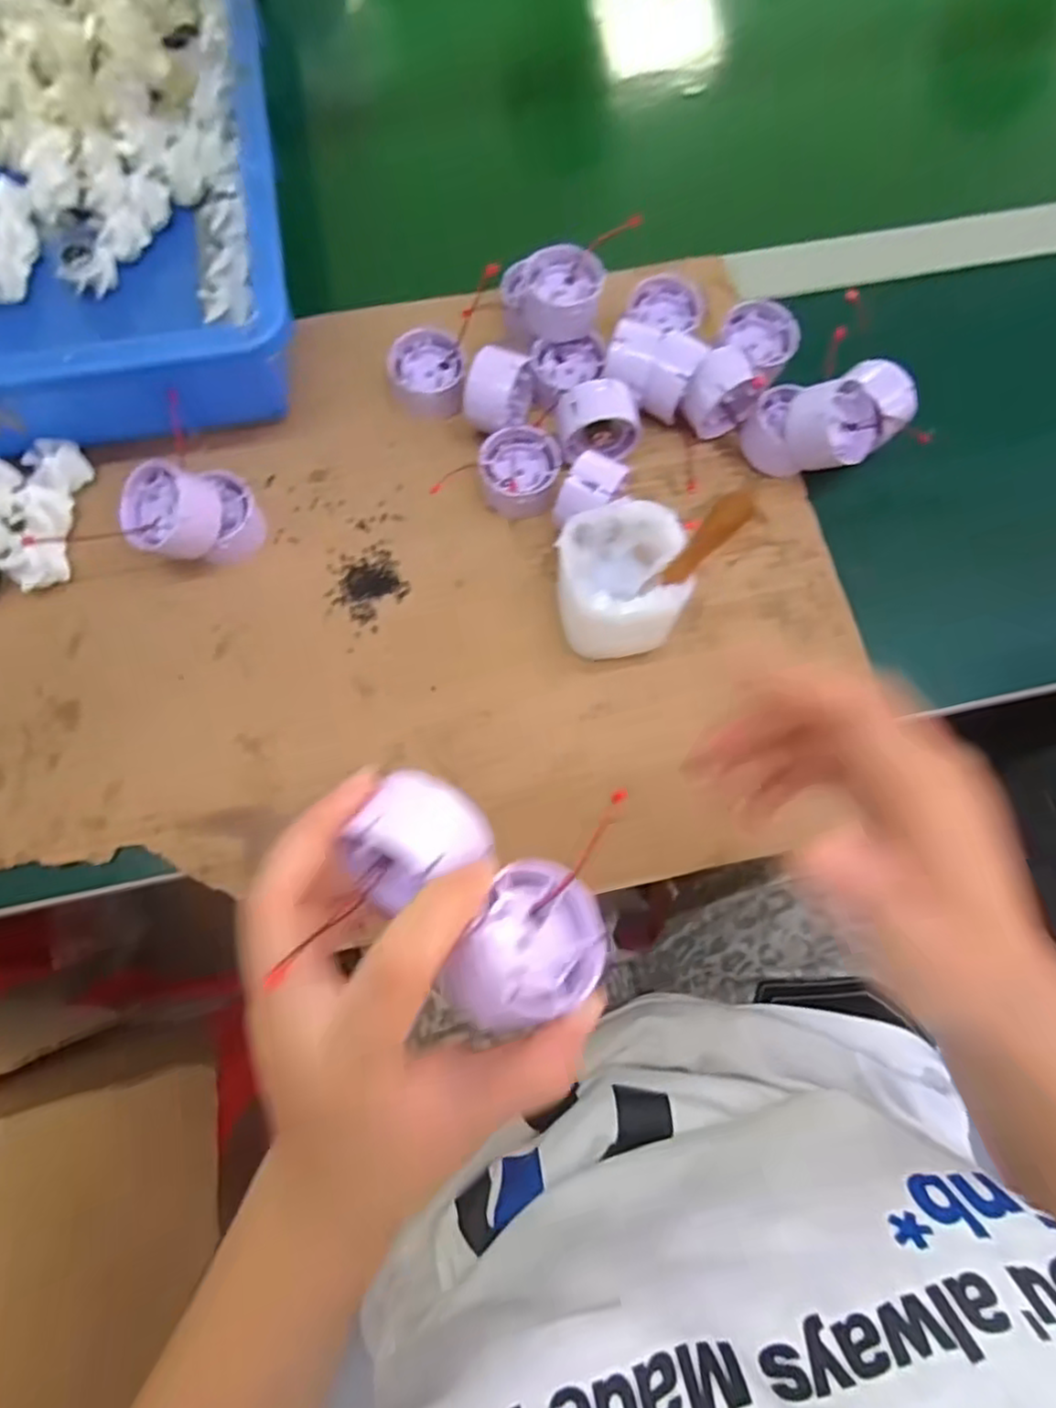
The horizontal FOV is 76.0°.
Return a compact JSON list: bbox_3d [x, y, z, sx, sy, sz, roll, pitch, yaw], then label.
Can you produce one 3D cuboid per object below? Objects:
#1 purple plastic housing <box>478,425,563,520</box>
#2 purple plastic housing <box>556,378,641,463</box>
[{"bbox_3d":[-0.004,-0.138,0.406,0.047,0.024,0.046,-11,74,-4],"label":"purple plastic housing"},{"bbox_3d":[0.040,-0.169,0.403,0.047,0.041,0.030,-8,74,-3],"label":"purple plastic housing"}]

